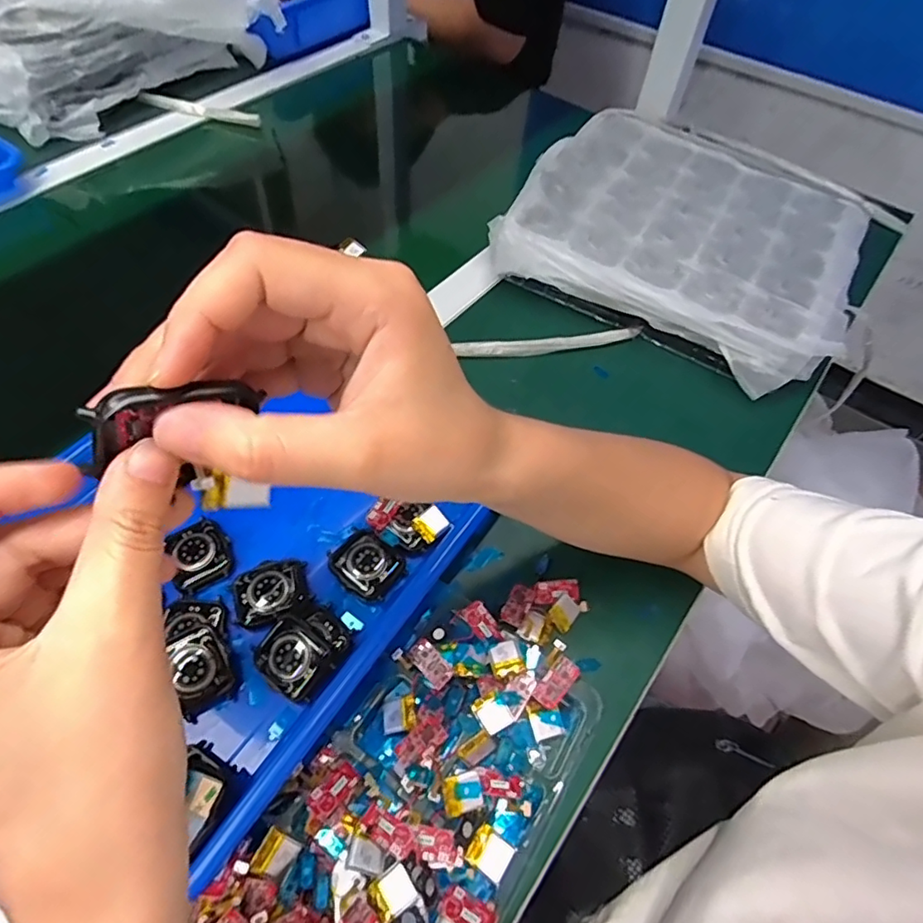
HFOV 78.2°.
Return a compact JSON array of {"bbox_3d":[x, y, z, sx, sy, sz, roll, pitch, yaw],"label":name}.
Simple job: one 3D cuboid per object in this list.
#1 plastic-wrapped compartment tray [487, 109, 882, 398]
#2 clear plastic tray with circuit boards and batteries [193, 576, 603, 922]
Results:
[{"bbox_3d":[0.213,-0.217,0.535,0.304,0.063,0.269,27,59,13],"label":"plastic-wrapped compartment tray"},{"bbox_3d":[-0.019,0.176,0.291,0.118,0.028,0.290,34,61,17],"label":"clear plastic tray with circuit boards and batteries"}]

